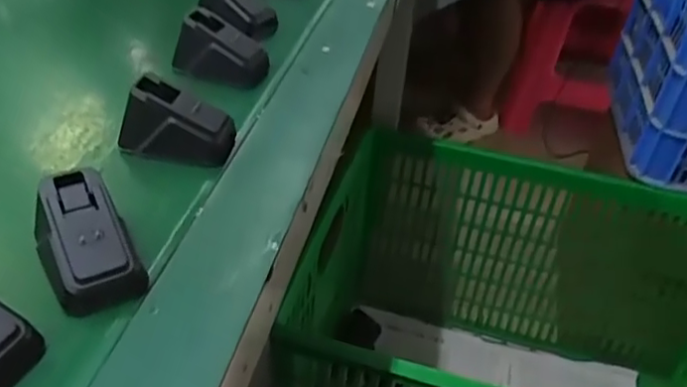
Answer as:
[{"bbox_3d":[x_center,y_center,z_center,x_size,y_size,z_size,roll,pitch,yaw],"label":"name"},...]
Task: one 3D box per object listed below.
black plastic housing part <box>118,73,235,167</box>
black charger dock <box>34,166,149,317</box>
[{"bbox_3d":[-0.107,-0.047,0.405,0.068,0.043,0.030,7,39,3],"label":"black plastic housing part"},{"bbox_3d":[-0.129,0.023,0.313,0.040,0.042,0.058,-18,44,-25],"label":"black charger dock"}]

